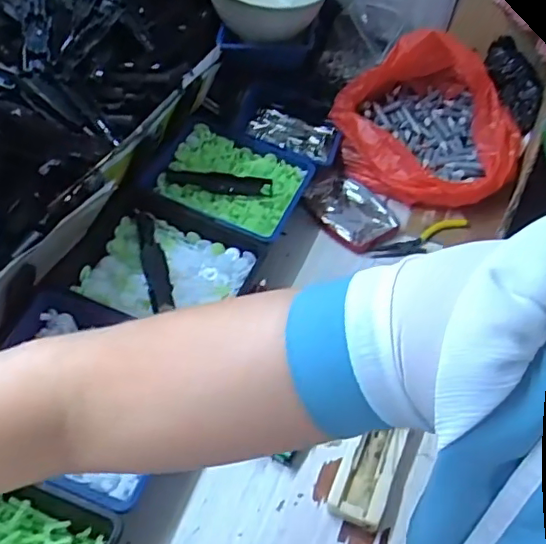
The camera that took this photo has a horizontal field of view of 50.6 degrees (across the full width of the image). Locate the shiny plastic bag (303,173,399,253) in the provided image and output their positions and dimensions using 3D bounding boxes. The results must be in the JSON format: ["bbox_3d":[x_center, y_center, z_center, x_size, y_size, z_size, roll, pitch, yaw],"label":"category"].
[{"bbox_3d":[0.094,-0.076,0.705,0.085,0.010,0.119,-26,56,-23],"label":"shiny plastic bag"}]

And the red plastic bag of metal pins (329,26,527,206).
[{"bbox_3d":[0.202,-0.196,0.719,0.218,0.120,0.208,28,54,19],"label":"red plastic bag of metal pins"}]

